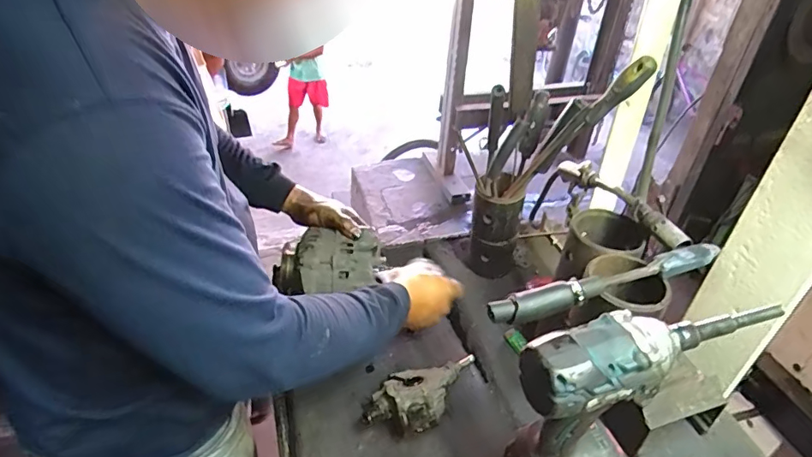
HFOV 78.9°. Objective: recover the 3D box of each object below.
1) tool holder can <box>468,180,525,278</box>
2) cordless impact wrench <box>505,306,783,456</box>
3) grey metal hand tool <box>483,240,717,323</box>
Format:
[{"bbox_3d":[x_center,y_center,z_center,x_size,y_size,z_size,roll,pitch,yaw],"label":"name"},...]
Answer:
[{"bbox_3d":[0.150,0.005,0.828,0.081,0.180,0.072,12,38,12],"label":"tool holder can"},{"bbox_3d":[0.206,0.194,0.496,0.238,0.296,0.071,-13,40,-20],"label":"cordless impact wrench"},{"bbox_3d":[0.214,0.055,0.517,0.274,0.029,0.025,-11,39,-17],"label":"grey metal hand tool"}]

